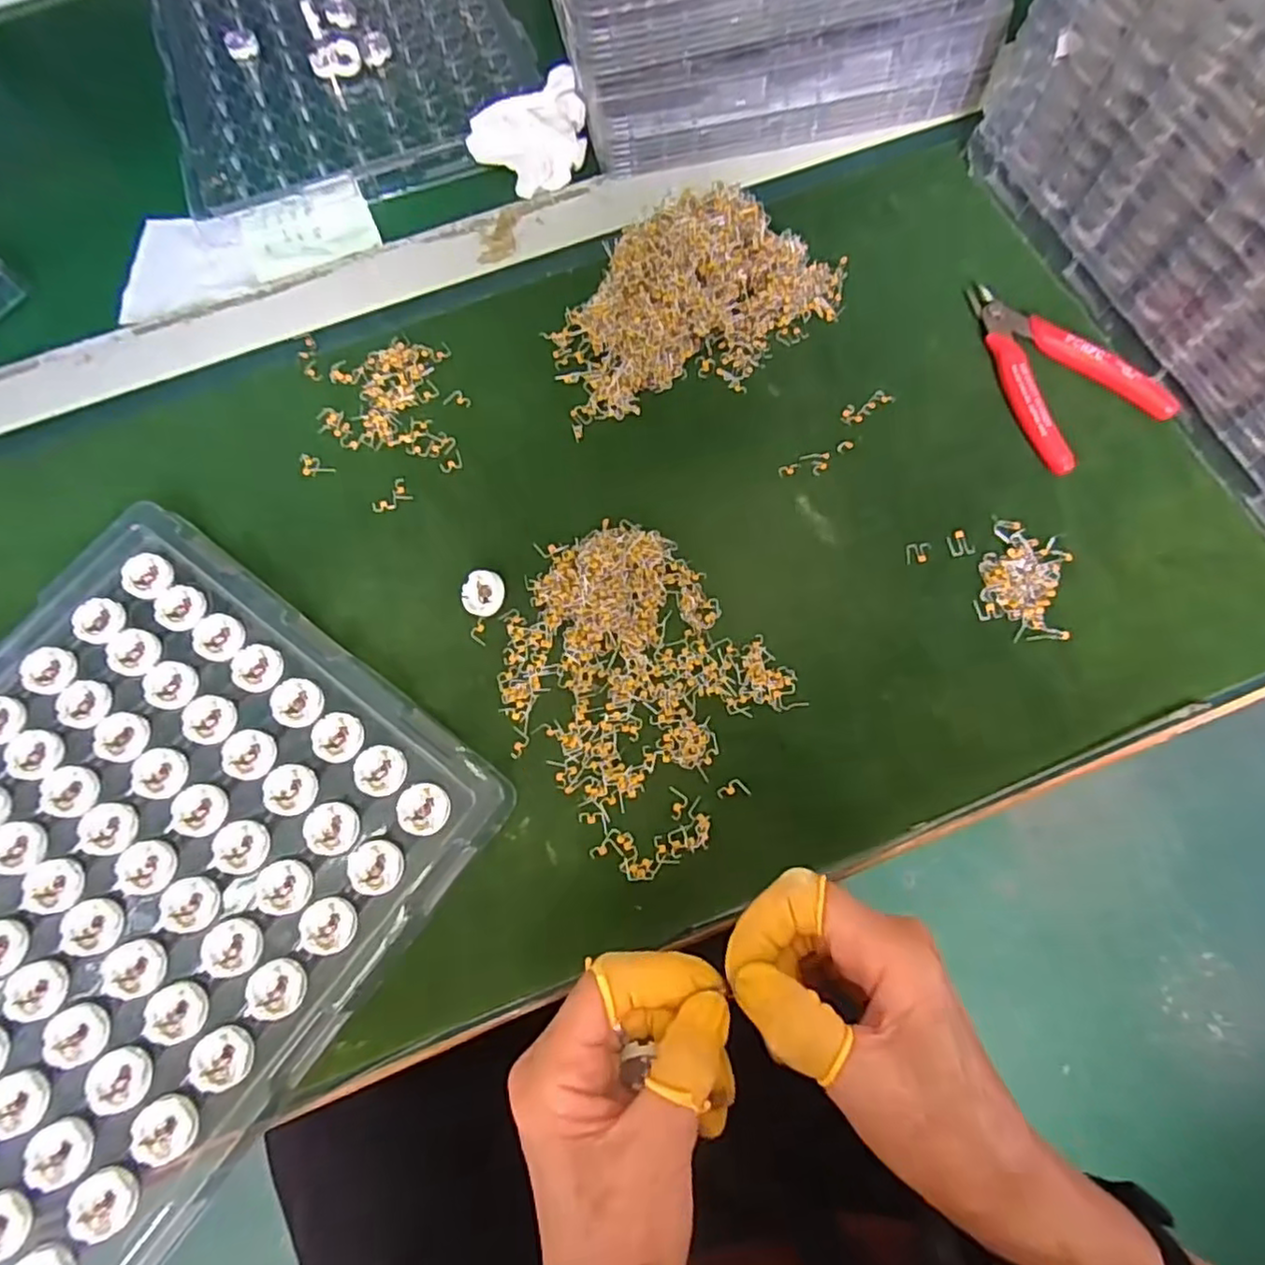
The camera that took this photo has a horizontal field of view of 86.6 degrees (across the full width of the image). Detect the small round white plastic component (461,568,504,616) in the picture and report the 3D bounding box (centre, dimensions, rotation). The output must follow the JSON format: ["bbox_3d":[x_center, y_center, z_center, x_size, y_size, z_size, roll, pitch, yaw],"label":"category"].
[{"bbox_3d":[-0.076,-0.020,0.345,0.023,0.007,0.023,0,89,15],"label":"small round white plastic component"}]

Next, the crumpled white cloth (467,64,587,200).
[{"bbox_3d":[-0.065,-0.320,0.437,0.081,0.036,0.058,-22,71,-6],"label":"crumpled white cloth"}]

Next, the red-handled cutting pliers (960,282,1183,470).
[{"bbox_3d":[0.249,-0.149,0.379,0.082,0.015,0.124,-10,70,-2],"label":"red-handled cutting pliers"}]

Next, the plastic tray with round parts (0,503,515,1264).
[{"bbox_3d":[-0.259,0.134,0.292,0.251,0.013,0.353,35,75,13],"label":"plastic tray with round parts"}]

